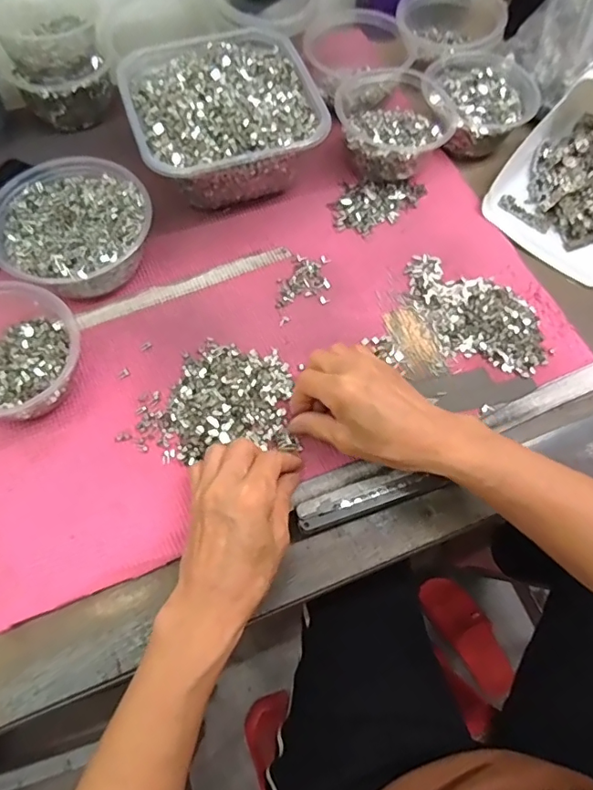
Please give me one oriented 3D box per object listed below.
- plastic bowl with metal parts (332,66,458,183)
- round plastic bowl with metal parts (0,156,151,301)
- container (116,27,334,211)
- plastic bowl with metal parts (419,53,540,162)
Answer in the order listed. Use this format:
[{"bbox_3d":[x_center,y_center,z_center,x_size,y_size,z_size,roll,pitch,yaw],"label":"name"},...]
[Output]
[{"bbox_3d":[0.098,-0.280,0.522,0.116,0.061,0.124,1,67,-2],"label":"plastic bowl with metal parts"},{"bbox_3d":[-0.200,-0.148,0.464,0.133,0.061,0.135,1,67,-2],"label":"round plastic bowl with metal parts"},{"bbox_3d":[-0.073,-0.271,0.506,0.173,0.081,0.178,-17,69,-9],"label":"container"},{"bbox_3d":[0.194,-0.315,0.550,0.119,0.047,0.111,11,67,3],"label":"plastic bowl with metal parts"}]

